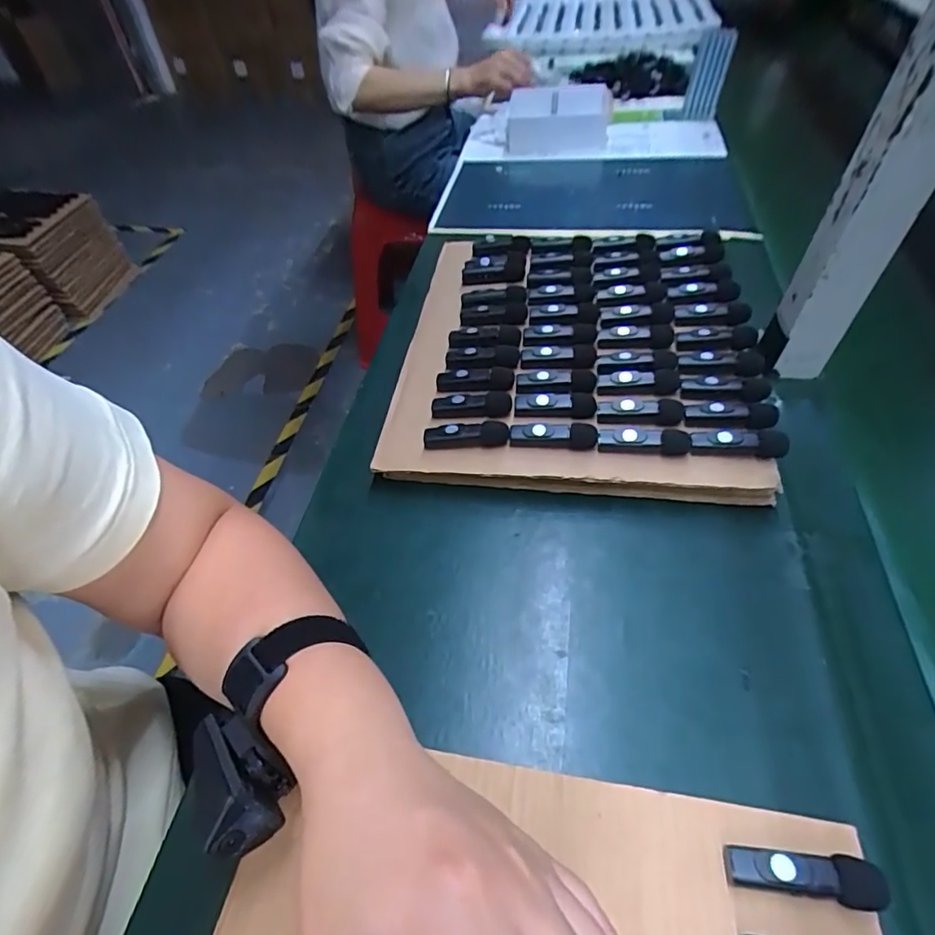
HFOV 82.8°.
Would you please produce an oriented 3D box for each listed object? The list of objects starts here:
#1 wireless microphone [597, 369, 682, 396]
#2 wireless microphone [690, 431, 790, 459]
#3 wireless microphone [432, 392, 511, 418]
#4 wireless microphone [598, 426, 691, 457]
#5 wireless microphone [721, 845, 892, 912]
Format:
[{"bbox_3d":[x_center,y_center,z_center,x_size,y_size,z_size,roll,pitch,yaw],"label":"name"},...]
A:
[{"bbox_3d":[0.140,-0.069,0.432,0.067,0.012,0.024,-2,50,4],"label":"wireless microphone"},{"bbox_3d":[0.193,-0.017,0.380,0.063,0.019,0.013,5,51,11],"label":"wireless microphone"},{"bbox_3d":[0.004,-0.052,0.434,0.064,0.013,0.020,1,50,7],"label":"wireless microphone"},{"bbox_3d":[0.129,-0.021,0.388,0.064,0.016,0.014,3,50,9],"label":"wireless microphone"},{"bbox_3d":[0.153,0.187,0.242,0.065,0.016,0.019,1,50,7],"label":"wireless microphone"}]

